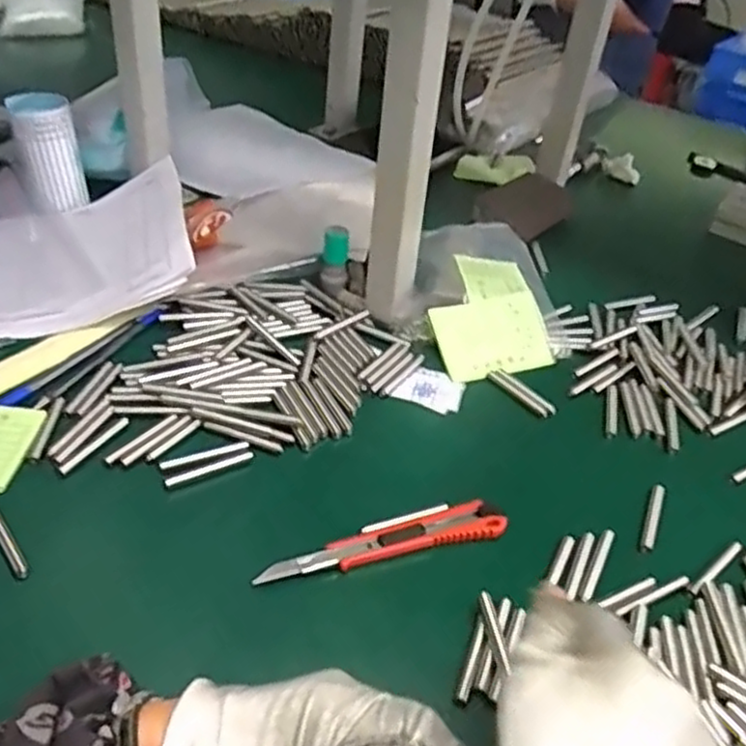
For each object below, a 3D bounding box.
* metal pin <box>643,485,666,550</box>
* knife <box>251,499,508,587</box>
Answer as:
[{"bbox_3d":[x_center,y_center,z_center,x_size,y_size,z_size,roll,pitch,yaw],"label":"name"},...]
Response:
[{"bbox_3d":[0.185,0.092,0.470,0.008,0.004,0.062,21,39,17],"label":"metal pin"},{"bbox_3d":[0.008,0.101,0.424,0.151,0.009,0.024,-10,40,-22],"label":"knife"}]

